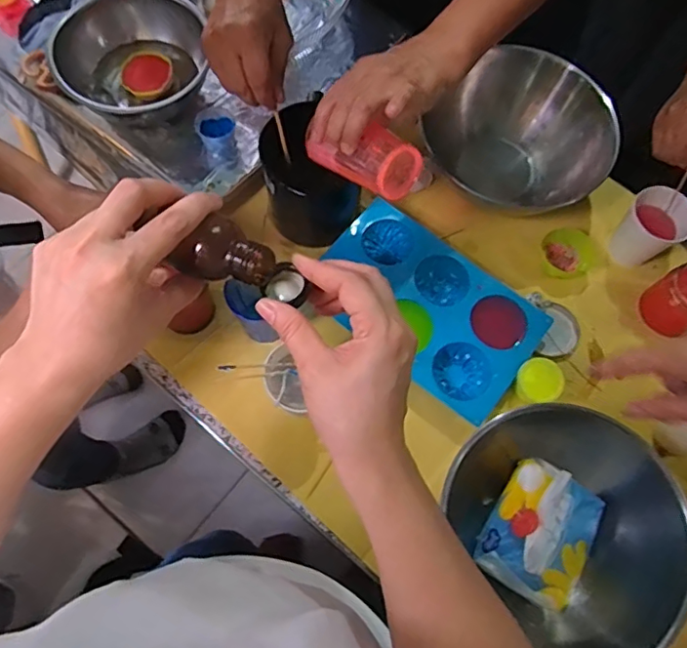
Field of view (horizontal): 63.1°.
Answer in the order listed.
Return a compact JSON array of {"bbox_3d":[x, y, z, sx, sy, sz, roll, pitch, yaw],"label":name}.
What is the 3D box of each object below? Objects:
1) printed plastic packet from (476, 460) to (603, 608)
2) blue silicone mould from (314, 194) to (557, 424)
[{"bbox_3d":[0.200,0.209,0.559,0.096,0.043,0.126,32,72,10],"label":"printed plastic packet"},{"bbox_3d":[0.098,-0.024,0.671,0.262,0.032,0.161,37,73,12],"label":"blue silicone mould"}]

